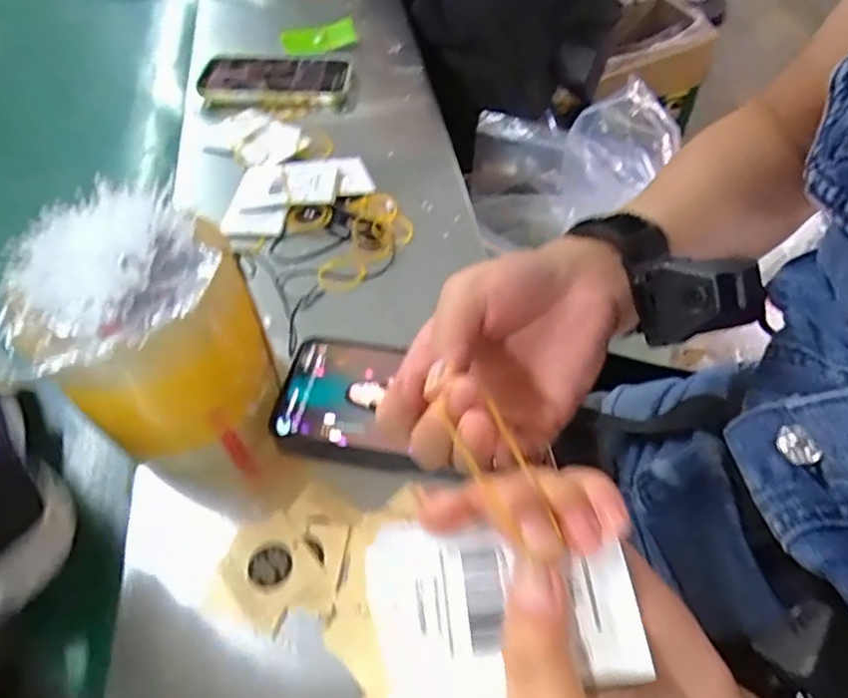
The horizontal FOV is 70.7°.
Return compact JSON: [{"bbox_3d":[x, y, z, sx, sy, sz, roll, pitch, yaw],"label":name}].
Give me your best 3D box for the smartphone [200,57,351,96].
[{"bbox_3d":[-0.149,-0.275,0.602,0.150,0.011,0.069,0,53,3],"label":"smartphone"}]

